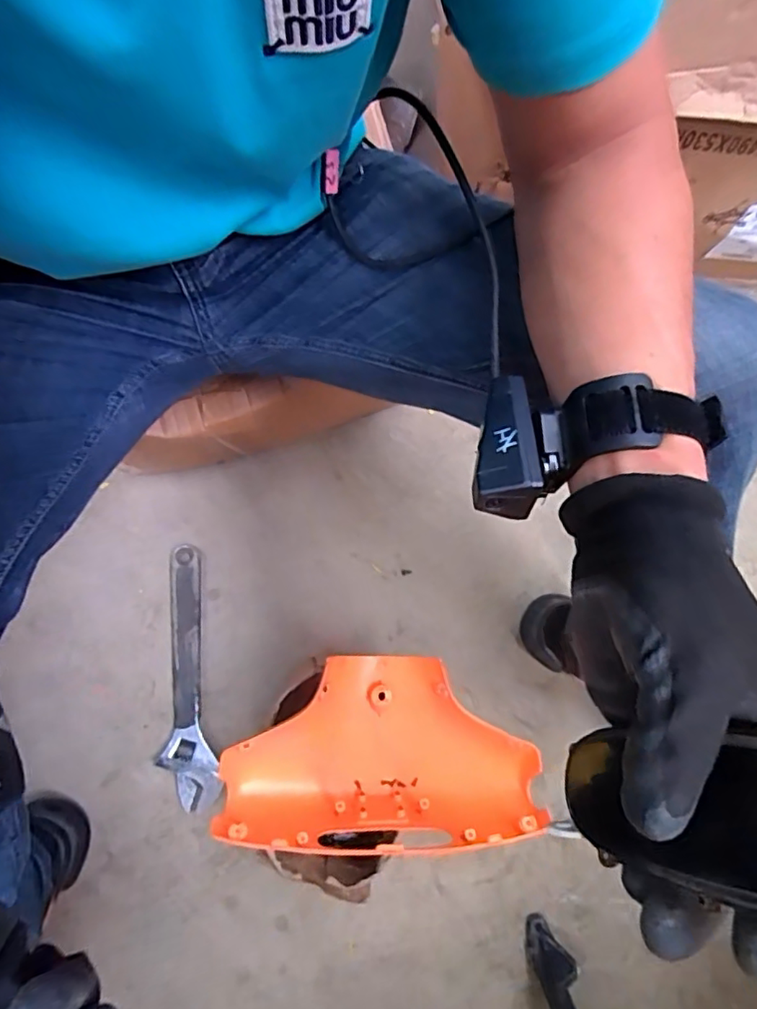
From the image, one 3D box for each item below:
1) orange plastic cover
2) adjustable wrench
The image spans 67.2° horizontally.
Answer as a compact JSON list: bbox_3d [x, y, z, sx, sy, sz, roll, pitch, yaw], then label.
[{"bbox_3d":[-0.002,0.241,0.554,0.285,0.090,0.181,3,73,-1],"label":"orange plastic cover"},{"bbox_3d":[-0.228,0.197,0.681,0.057,0.017,0.297,-7,73,-4],"label":"adjustable wrench"}]

